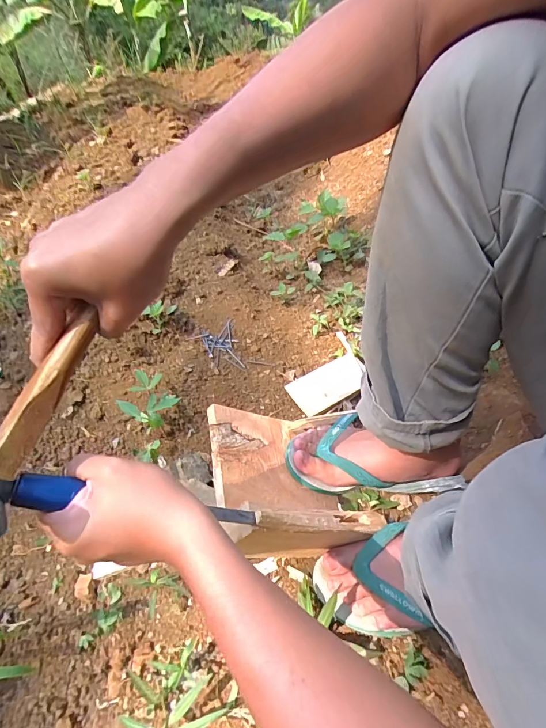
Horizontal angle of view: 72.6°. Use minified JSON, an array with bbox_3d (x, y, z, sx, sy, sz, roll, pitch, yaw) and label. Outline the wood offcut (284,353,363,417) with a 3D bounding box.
[{"bbox_3d":[0.099,0.034,0.662,0.141,0.018,0.069,-26,55,-19],"label":"wood offcut"}]

